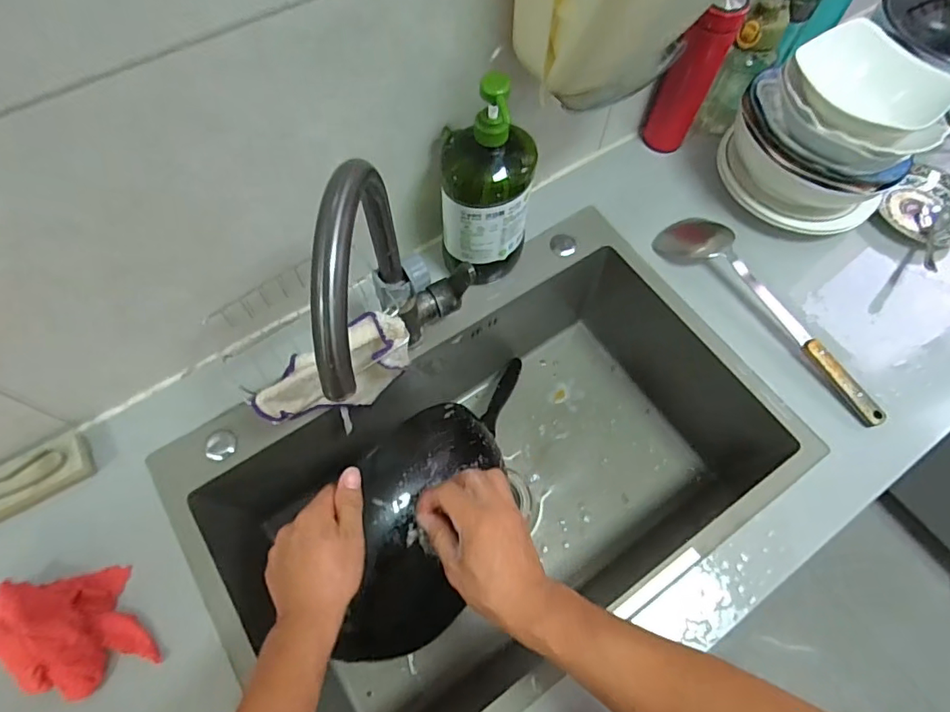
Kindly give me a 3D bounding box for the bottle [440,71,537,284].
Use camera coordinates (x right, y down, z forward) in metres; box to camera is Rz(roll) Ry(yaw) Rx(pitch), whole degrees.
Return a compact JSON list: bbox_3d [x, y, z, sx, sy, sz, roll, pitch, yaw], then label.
[{"bbox_3d":[0.014,-0.189,0.612,0.103,0.271,0.077,3,65,0],"label":"bottle"}]

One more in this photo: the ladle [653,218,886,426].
[{"bbox_3d":[0.400,-0.071,0.700,0.092,0.038,0.357,-36,71,-16],"label":"ladle"}]

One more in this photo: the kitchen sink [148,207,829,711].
[{"bbox_3d":[0.022,0.166,0.718,0.664,0.227,0.435,-32,70,-15],"label":"kitchen sink"}]

